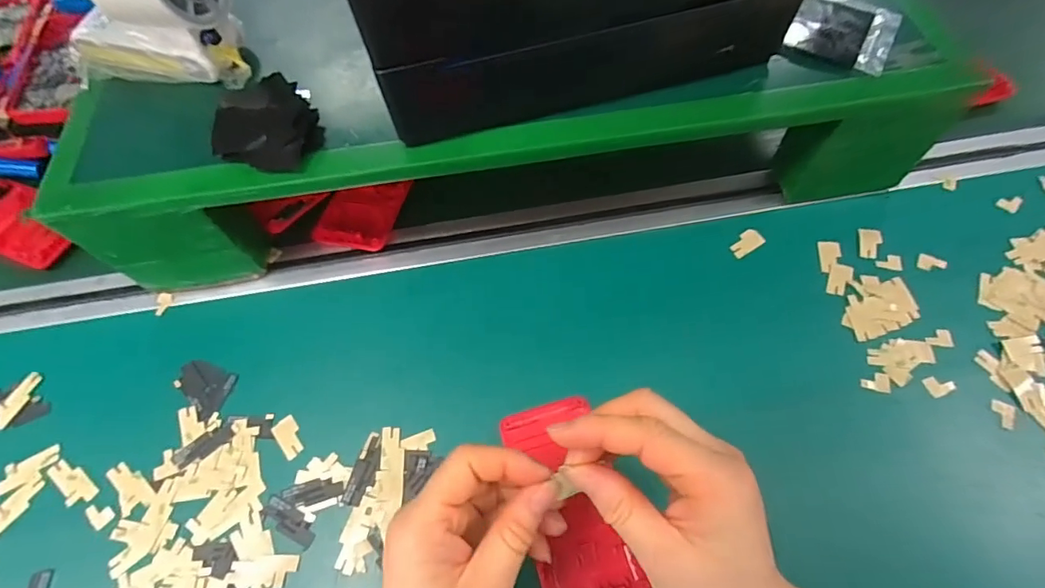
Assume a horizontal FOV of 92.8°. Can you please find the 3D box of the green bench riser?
[{"bbox_3d":[-0.005,-0.111,0.371,0.591,0.122,0.112,-9,62,-1],"label":"green bench riser"}]

